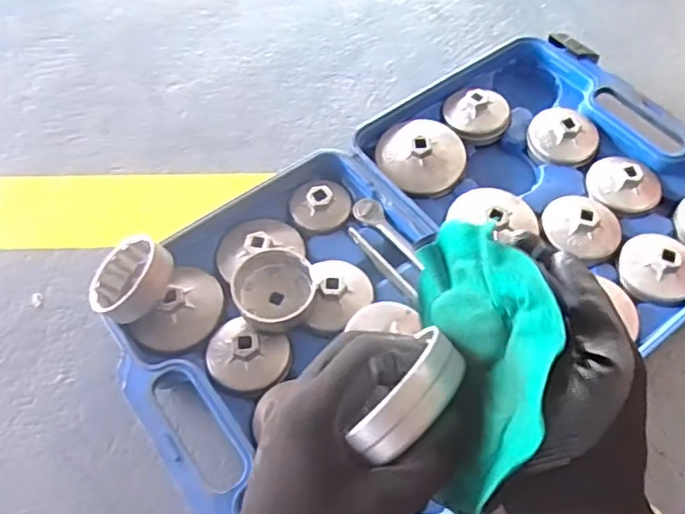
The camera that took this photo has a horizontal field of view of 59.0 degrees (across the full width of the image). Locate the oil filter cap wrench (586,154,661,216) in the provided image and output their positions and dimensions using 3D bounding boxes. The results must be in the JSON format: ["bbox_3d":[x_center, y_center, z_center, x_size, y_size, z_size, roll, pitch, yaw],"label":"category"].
[{"bbox_3d":[0.316,-0.087,0.672,0.077,0.028,0.075,30,63,18],"label":"oil filter cap wrench"}]

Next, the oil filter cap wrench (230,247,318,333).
[{"bbox_3d":[-0.068,0.032,0.591,0.073,0.036,0.076,0,58,1],"label":"oil filter cap wrench"}]

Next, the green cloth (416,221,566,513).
[{"bbox_3d":[0.070,0.048,0.304,0.020,0.095,0.146,7,69,-25],"label":"green cloth"}]

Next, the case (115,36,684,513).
[{"bbox_3d":[0.108,0.002,0.623,0.644,0.060,0.383,-33,63,-18],"label":"case"}]

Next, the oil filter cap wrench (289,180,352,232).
[{"bbox_3d":[-0.024,-0.060,0.661,0.066,0.025,0.058,11,59,8],"label":"oil filter cap wrench"}]

